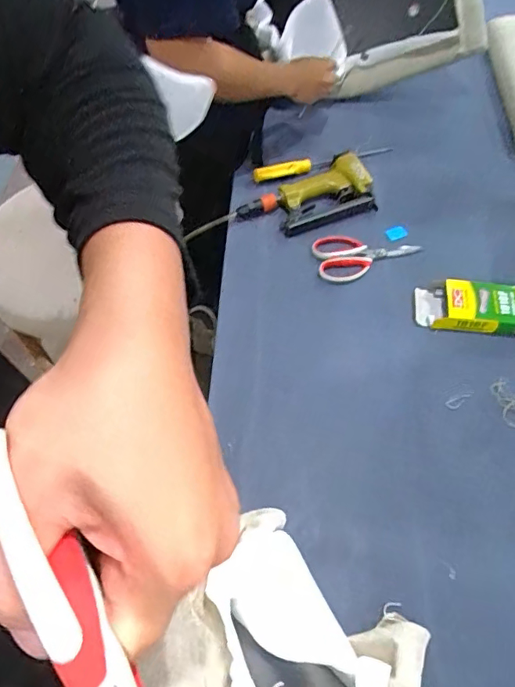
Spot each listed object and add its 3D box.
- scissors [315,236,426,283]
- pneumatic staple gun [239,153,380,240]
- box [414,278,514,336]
[{"bbox_3d":[0.194,-0.158,0.894,0.181,0.016,0.099,-7,59,-4],"label":"scissors"},{"bbox_3d":[0.098,-0.264,0.929,0.250,0.059,0.121,-21,60,-12],"label":"pneumatic staple gun"},{"bbox_3d":[0.347,-0.060,0.819,0.176,0.034,0.092,11,59,7],"label":"box"}]

